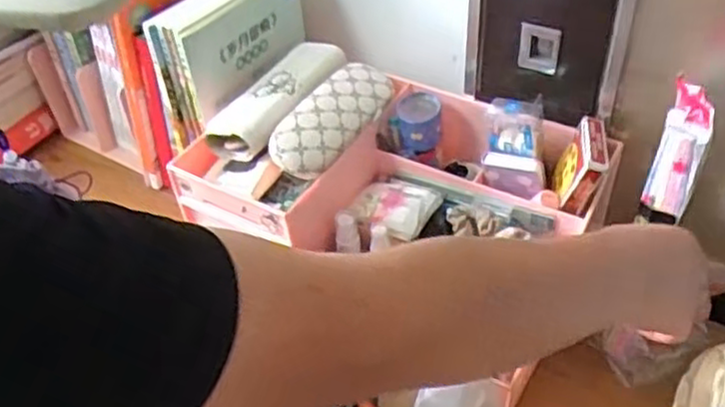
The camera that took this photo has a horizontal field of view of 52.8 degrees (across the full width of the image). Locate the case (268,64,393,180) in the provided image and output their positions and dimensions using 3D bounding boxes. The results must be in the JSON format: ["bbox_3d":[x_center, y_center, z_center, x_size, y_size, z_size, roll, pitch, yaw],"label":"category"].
[{"bbox_3d":[-0.027,-0.083,0.704,0.066,0.040,0.159,22,51,27],"label":"case"}]

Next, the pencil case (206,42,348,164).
[{"bbox_3d":[-0.082,-0.104,0.737,0.075,0.041,0.162,24,51,28],"label":"pencil case"}]

